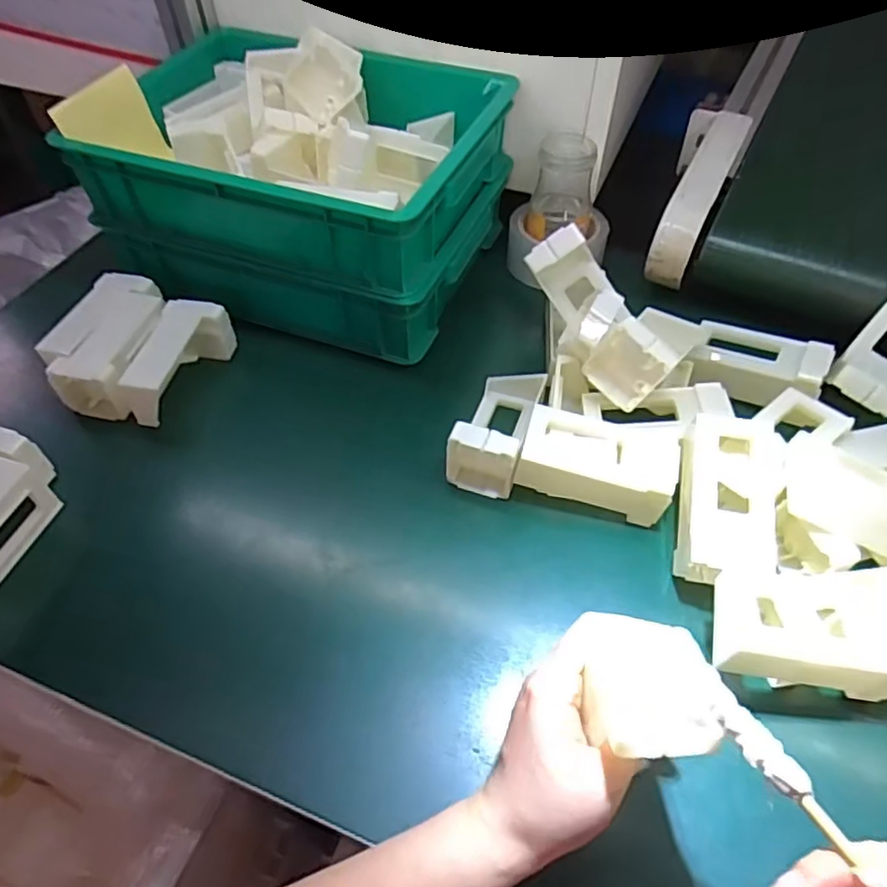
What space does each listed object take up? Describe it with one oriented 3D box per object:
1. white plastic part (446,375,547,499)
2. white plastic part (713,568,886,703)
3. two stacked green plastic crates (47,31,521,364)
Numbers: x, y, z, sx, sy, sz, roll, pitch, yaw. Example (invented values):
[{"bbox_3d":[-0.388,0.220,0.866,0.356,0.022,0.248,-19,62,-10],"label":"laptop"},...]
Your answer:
[{"bbox_3d":[0.047,-0.023,0.505,0.053,0.059,0.120,16,53,13],"label":"white plastic part"},{"bbox_3d":[0.227,0.107,0.375,0.128,0.039,0.064,2,52,2],"label":"white plastic part"},{"bbox_3d":[-0.128,-0.243,0.615,0.339,0.157,0.244,14,53,11],"label":"two stacked green plastic crates"}]

